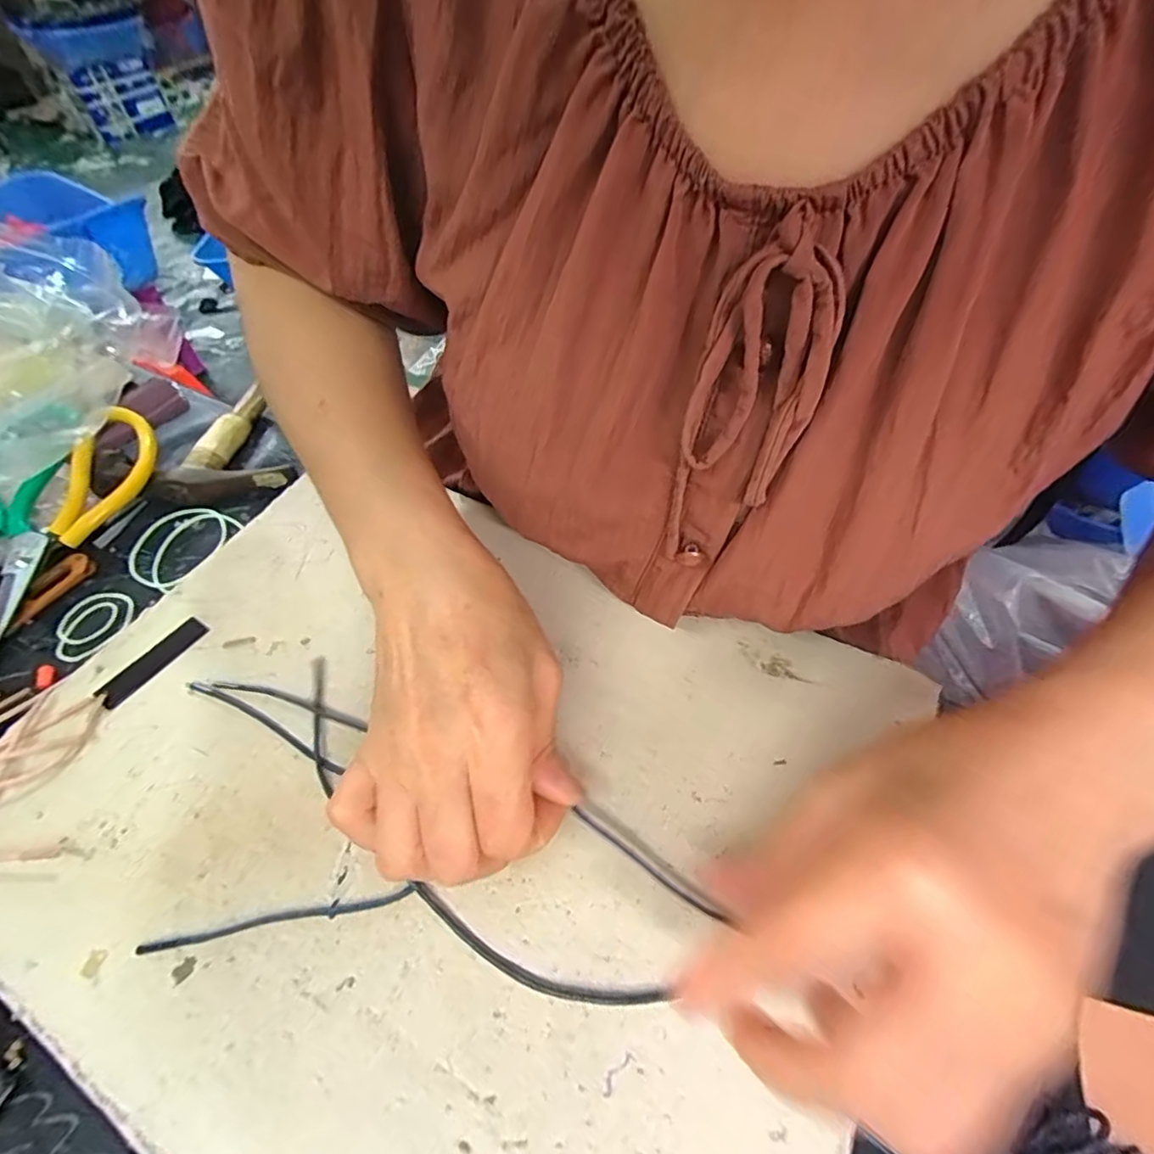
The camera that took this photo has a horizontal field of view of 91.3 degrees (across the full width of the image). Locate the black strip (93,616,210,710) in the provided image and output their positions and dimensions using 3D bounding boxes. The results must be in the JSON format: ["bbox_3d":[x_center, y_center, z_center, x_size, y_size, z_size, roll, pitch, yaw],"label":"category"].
[{"bbox_3d":[-0.225,0.044,0.300,0.016,0.004,0.056,30,59,20],"label":"black strip"}]

